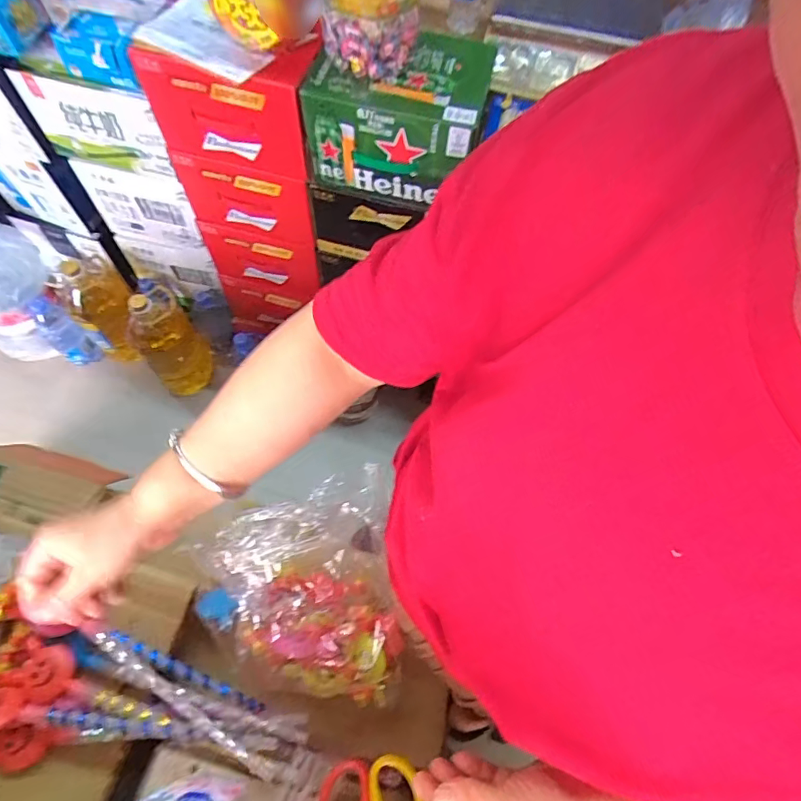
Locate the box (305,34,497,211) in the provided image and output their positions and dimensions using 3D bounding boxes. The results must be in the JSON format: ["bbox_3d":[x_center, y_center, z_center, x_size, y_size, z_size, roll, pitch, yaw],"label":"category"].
[{"bbox_3d":[-0.008,-0.470,0.844,0.270,0.175,0.199,8,64,1],"label":"box"}]

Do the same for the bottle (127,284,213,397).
[{"bbox_3d":[-0.623,-0.160,1.360,0.156,0.325,0.131,-32,70,-17],"label":"bottle"}]

